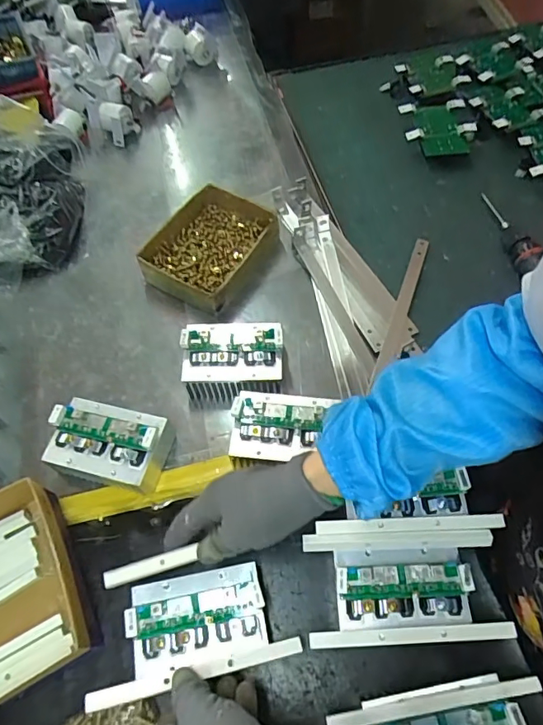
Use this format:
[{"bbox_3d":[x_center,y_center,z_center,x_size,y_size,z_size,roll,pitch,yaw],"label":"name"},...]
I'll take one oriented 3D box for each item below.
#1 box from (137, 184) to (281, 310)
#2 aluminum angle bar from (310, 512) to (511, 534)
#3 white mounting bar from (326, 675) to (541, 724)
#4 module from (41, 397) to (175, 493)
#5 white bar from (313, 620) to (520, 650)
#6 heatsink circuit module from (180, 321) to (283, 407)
[{"bbox_3d":[-0.086,-0.159,0.694,0.139,0.053,0.176,30,66,17],"label":"box"},{"bbox_3d":[0.133,0.155,0.469,0.177,0.006,0.014,-3,61,0],"label":"aluminum angle bar"},{"bbox_3d":[0.134,0.280,0.401,0.176,0.006,0.011,-9,61,-3],"label":"white mounting bar"},{"bbox_3d":[-0.180,0.089,0.542,0.117,0.061,0.077,10,62,8],"label":"module"},{"bbox_3d":[0.123,0.237,0.425,0.176,0.006,0.013,-3,61,0],"label":"white bar"},{"bbox_3d":[-0.046,-0.001,0.591,0.119,0.059,0.090,2,61,3],"label":"heatsink circuit module"}]

